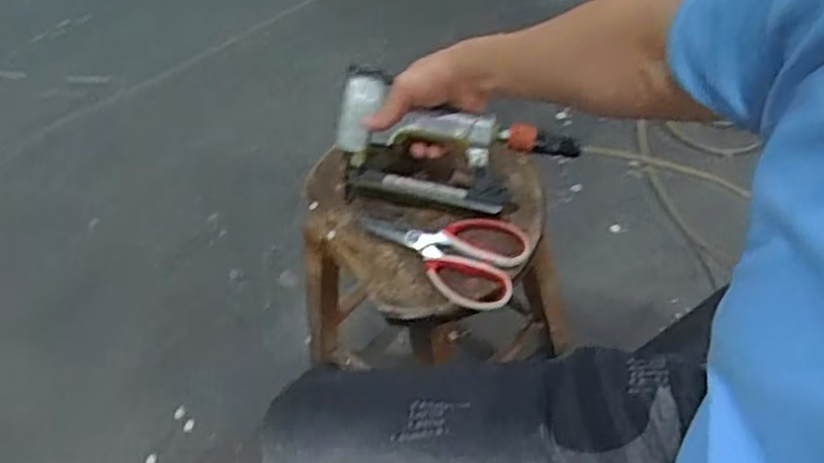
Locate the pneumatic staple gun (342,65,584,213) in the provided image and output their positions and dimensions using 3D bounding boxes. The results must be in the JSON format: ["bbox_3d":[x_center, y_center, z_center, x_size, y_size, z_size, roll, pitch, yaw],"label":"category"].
[{"bbox_3d":[0.041,-0.089,0.738,0.248,0.080,0.105,11,58,11],"label":"pneumatic staple gun"}]

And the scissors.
[{"bbox_3d":[0.030,0.021,0.730,0.171,0.021,0.095,15,59,13],"label":"scissors"}]

